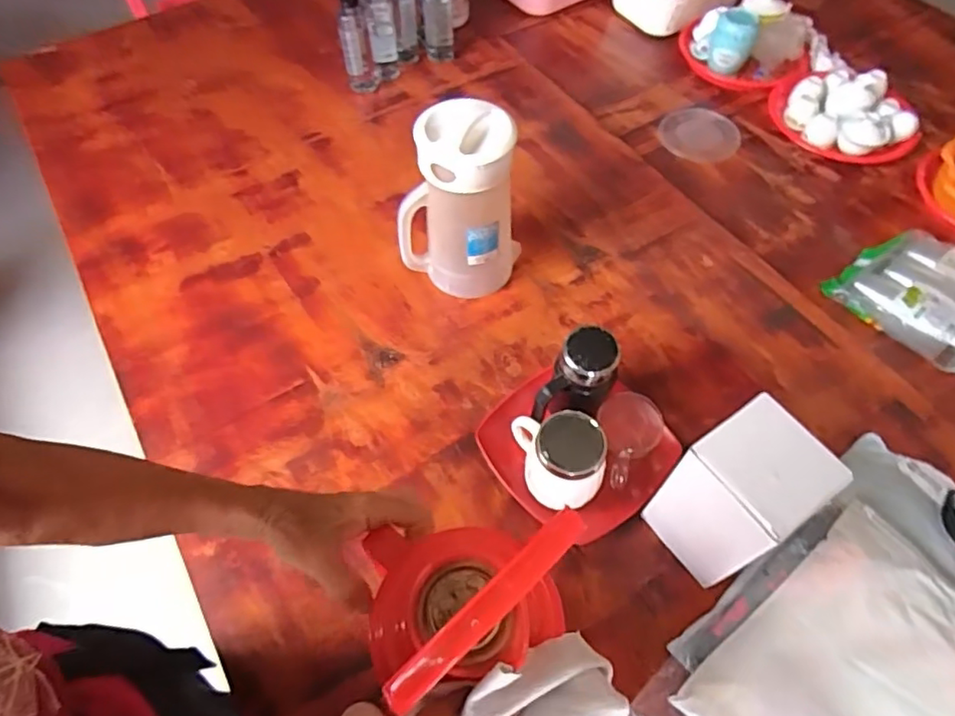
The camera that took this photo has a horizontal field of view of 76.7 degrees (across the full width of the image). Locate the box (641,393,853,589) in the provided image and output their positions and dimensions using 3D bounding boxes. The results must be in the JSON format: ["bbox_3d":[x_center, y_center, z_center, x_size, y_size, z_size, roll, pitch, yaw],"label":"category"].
[{"bbox_3d":[0.267,0.147,0.632,0.109,0.195,0.109,-28,62,-16],"label":"box"}]

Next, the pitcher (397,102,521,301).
[{"bbox_3d":[-0.022,-0.205,0.825,0.146,0.254,0.115,23,60,15],"label":"pitcher"}]

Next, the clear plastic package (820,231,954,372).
[{"bbox_3d":[0.659,-0.094,0.877,0.233,0.067,0.183,39,65,22],"label":"clear plastic package"}]

